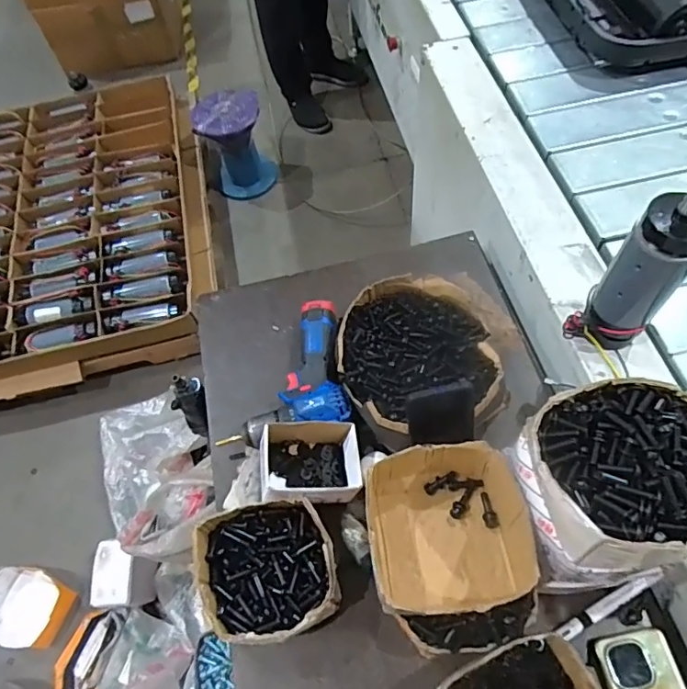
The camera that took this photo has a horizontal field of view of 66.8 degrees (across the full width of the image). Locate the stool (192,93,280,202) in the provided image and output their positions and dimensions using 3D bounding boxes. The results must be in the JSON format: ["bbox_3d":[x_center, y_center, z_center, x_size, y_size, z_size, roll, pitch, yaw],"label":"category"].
[{"bbox_3d":[-0.367,-0.681,1.778,0.225,0.259,0.210,-15,60,-4],"label":"stool"}]

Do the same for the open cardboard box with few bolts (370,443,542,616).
[{"bbox_3d":[0.110,0.185,0.535,0.164,0.068,0.152,-2,60,3],"label":"open cardboard box with few bolts"}]

